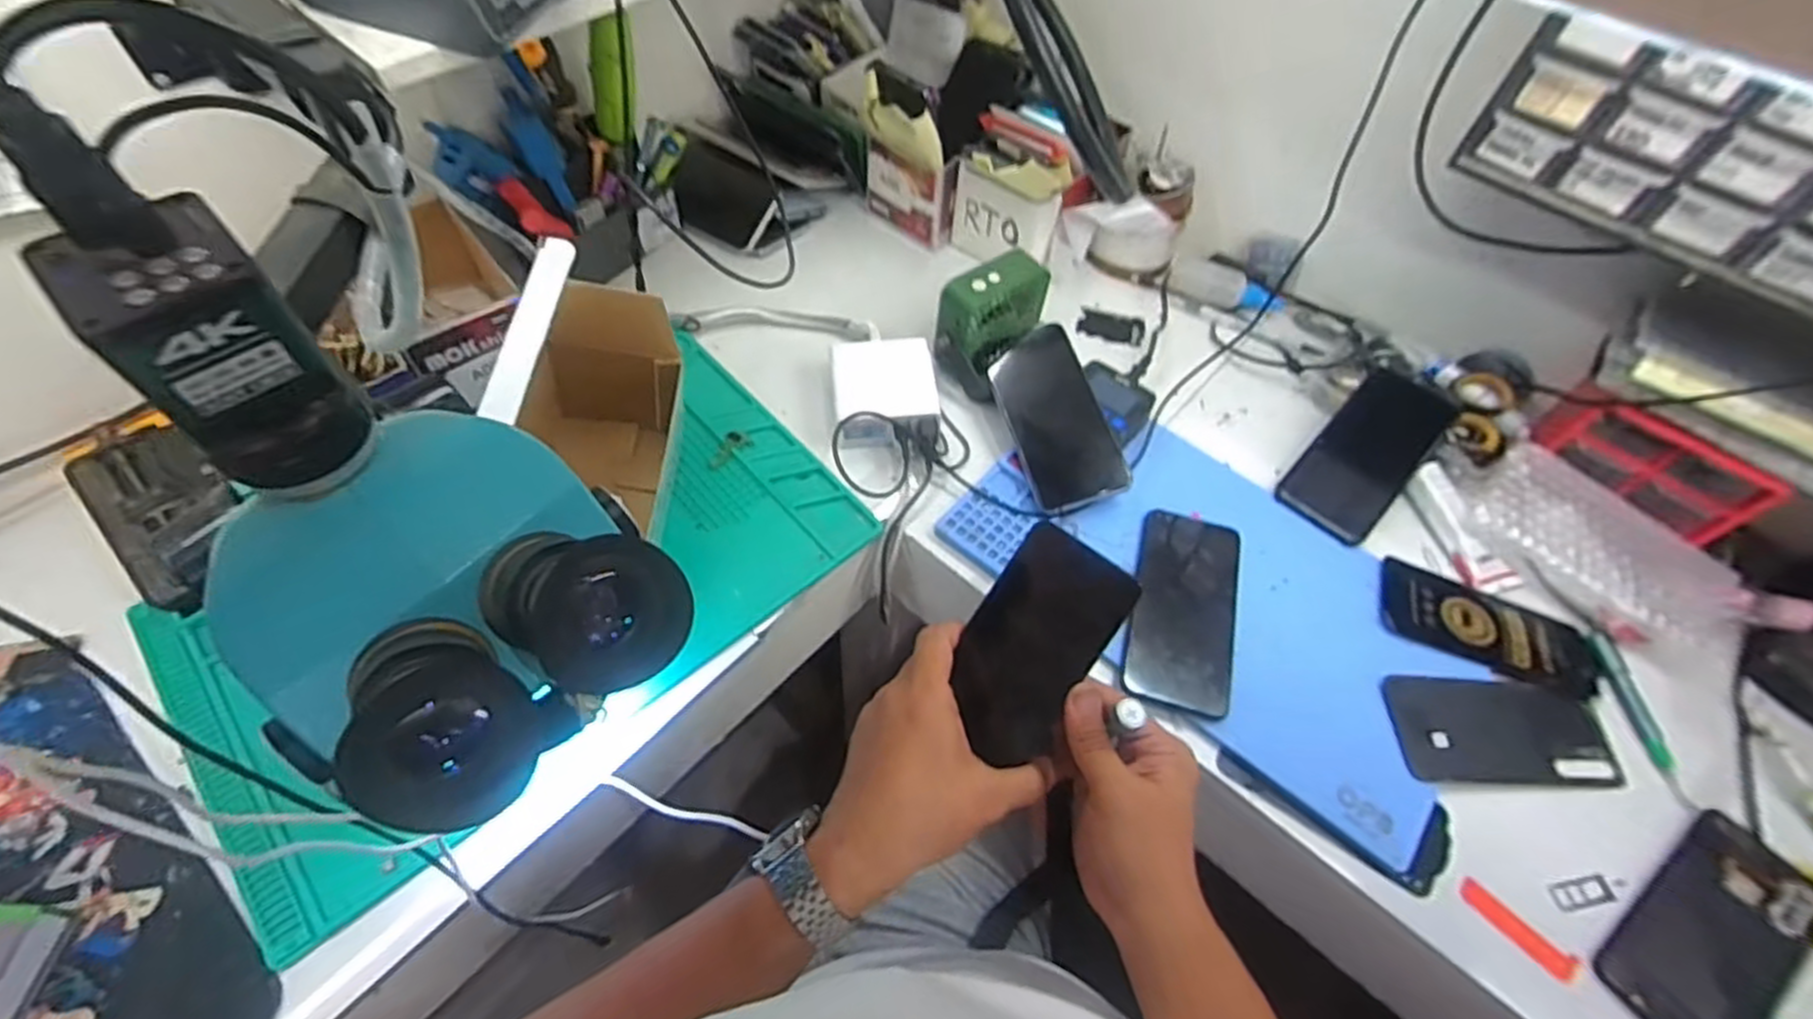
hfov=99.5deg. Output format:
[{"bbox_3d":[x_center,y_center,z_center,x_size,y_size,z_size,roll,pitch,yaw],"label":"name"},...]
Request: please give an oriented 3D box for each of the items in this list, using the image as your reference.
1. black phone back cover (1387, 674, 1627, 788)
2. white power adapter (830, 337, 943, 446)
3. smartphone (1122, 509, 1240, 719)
[{"bbox_3d":[0.423,0.157,0.540,0.159,0.016,0.069,5,63,-6],"label":"black phone back cover"},{"bbox_3d":[-0.019,-0.099,0.661,0.087,0.040,0.091,-7,57,-8],"label":"white power adapter"},{"bbox_3d":[0.209,0.070,0.570,0.076,0.009,0.156,15,57,7],"label":"smartphone"}]

